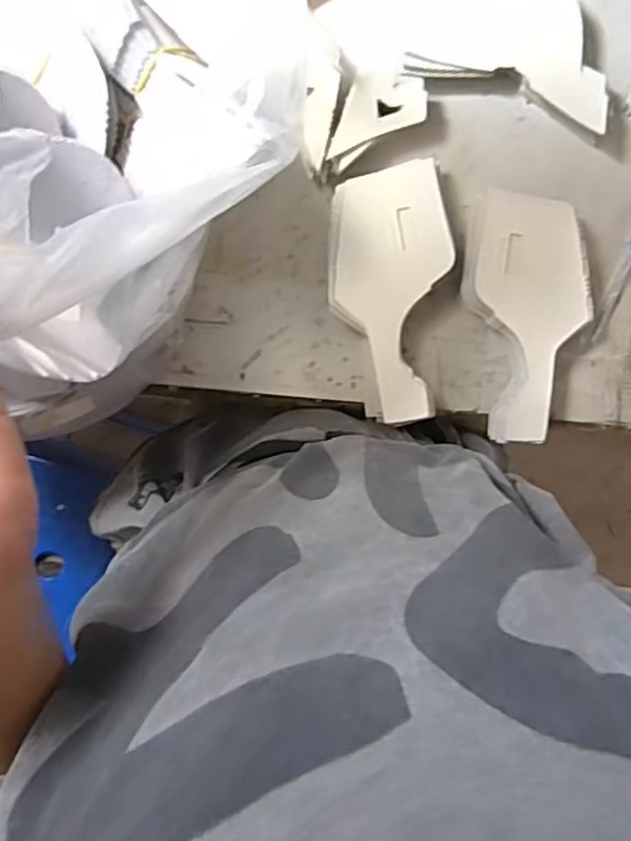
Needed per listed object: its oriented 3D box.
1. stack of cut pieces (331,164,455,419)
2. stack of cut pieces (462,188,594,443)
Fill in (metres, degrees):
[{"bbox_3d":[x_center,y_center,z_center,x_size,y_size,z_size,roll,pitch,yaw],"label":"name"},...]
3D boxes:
[{"bbox_3d":[0.064,-0.105,0.564,0.109,0.053,0.212,1,97,-5],"label":"stack of cut pieces"},{"bbox_3d":[0.181,-0.088,0.582,0.097,0.045,0.203,-8,98,-4],"label":"stack of cut pieces"}]

